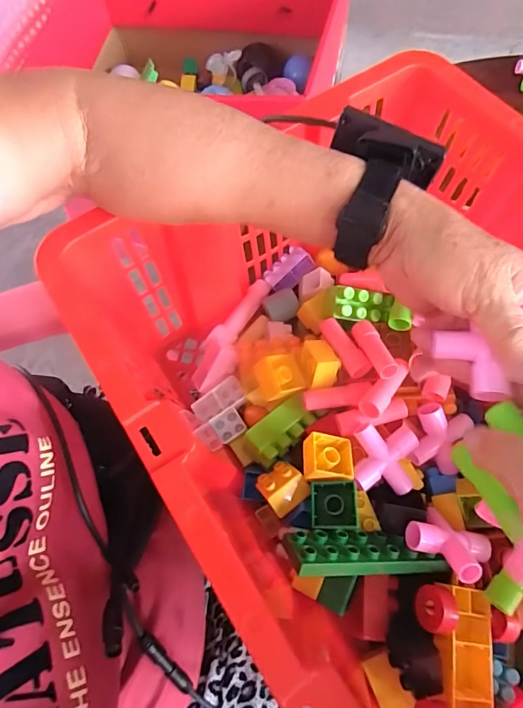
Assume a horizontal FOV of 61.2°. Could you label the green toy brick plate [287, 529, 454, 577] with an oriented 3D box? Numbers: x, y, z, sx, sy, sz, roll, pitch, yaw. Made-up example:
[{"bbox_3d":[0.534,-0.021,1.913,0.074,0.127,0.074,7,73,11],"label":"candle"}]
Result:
[{"bbox_3d":[0.071,0.136,0.304,0.110,0.015,0.032,6,24,-20],"label":"green toy brick plate"}]

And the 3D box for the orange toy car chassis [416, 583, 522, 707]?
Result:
[{"bbox_3d":[0.133,0.208,0.283,0.069,0.031,0.102,8,68,4],"label":"orange toy car chassis"}]

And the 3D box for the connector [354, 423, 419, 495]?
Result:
[{"bbox_3d":[0.094,0.079,0.334,0.046,0.017,0.046,5,68,3],"label":"connector"}]

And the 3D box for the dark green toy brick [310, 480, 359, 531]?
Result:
[{"bbox_3d":[0.051,0.107,0.315,0.032,0.017,0.032,1,68,2],"label":"dark green toy brick"}]

